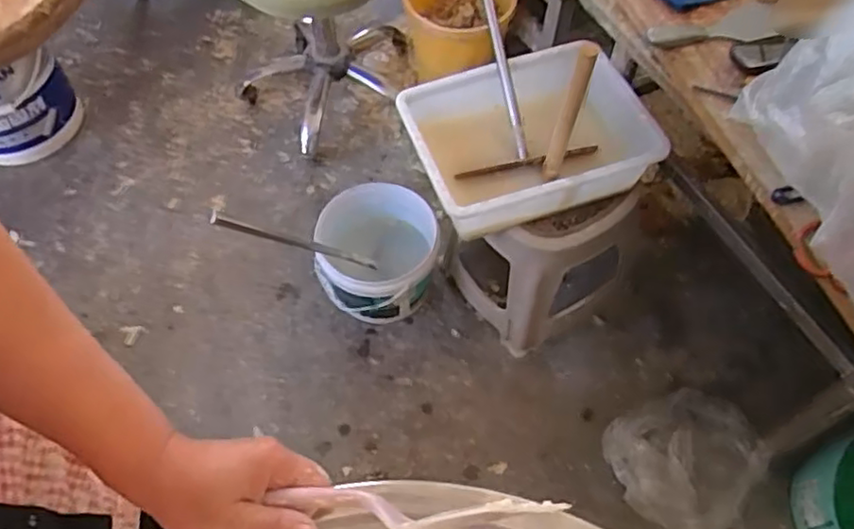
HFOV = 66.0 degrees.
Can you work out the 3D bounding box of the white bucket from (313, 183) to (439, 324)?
[{"bbox_3d":[-0.096,-0.012,1.280,0.223,0.190,0.216,0,59,0],"label":"white bucket"}]

